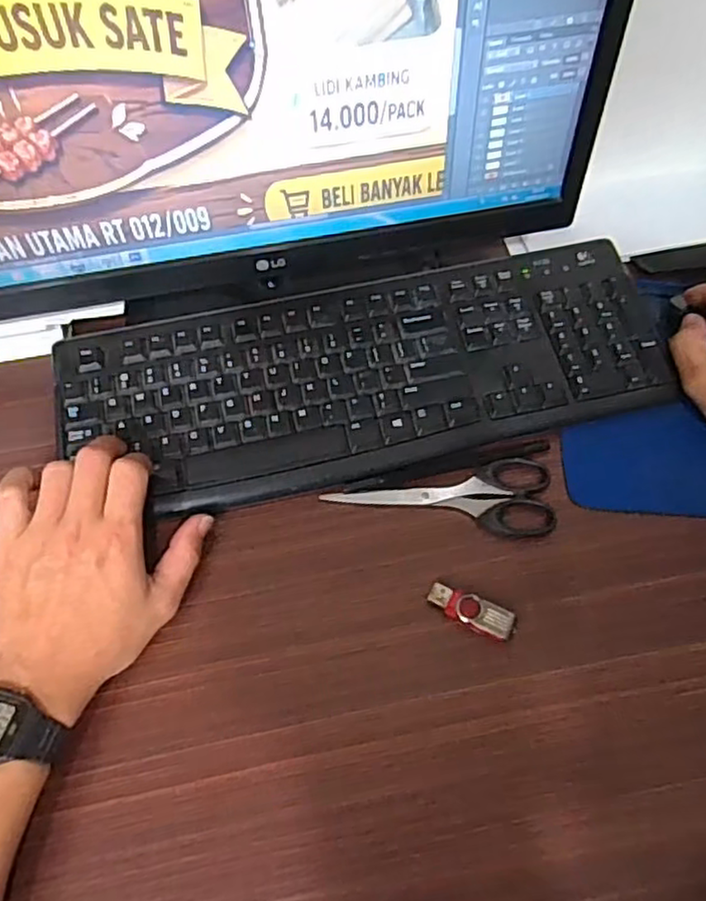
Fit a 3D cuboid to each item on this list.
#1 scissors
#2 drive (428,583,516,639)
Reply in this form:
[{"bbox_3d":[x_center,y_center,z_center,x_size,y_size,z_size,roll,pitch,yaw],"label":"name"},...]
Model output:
[{"bbox_3d":[0.059,0.034,0.442,0.150,0.004,0.054,-3,59,-1],"label":"scissors"},{"bbox_3d":[0.071,0.098,0.402,0.053,0.011,0.018,21,61,13],"label":"drive"}]

